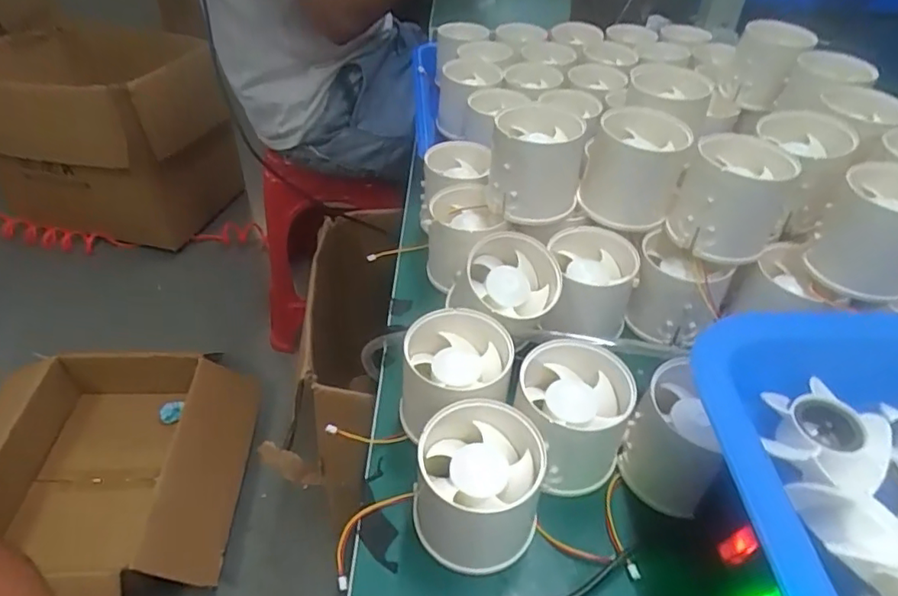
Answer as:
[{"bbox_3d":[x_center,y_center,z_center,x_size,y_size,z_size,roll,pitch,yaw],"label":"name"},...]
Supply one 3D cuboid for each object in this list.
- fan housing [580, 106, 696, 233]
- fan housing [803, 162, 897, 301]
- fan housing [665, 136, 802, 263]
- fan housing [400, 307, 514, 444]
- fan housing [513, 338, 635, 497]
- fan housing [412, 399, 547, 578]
[{"bbox_3d":[0.108,-0.077,0.342,0.052,0.056,0.049,16,44,13],"label":"fan housing"},{"bbox_3d":[0.227,-0.037,0.303,0.054,0.054,0.055,34,51,29],"label":"fan housing"},{"bbox_3d":[0.158,-0.056,0.323,0.056,0.051,0.064,30,49,26],"label":"fan housing"},{"bbox_3d":[0.004,0.044,0.288,0.052,0.052,0.053,6,43,3],"label":"fan housing"},{"bbox_3d":[0.056,0.055,0.276,0.053,0.048,0.054,2,43,-2],"label":"fan housing"},{"bbox_3d":[0.013,0.080,0.250,0.053,0.053,0.049,6,43,3],"label":"fan housing"}]

